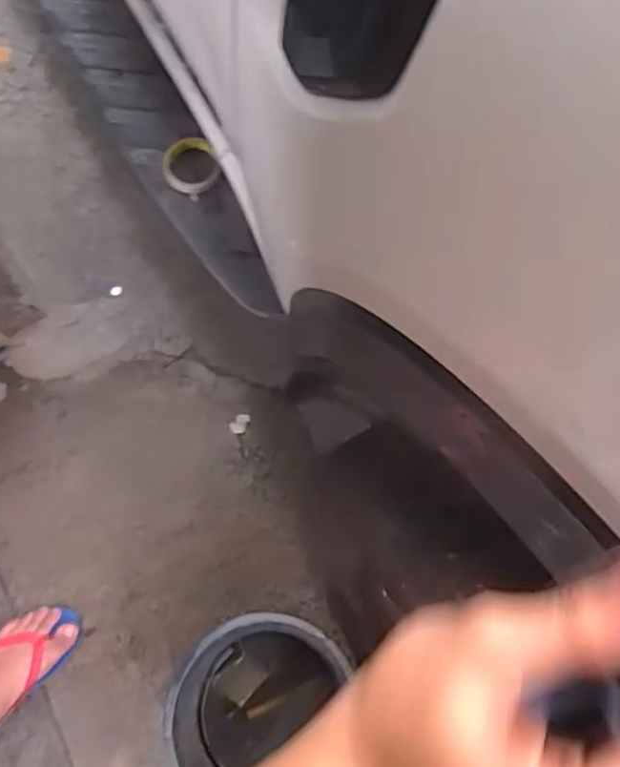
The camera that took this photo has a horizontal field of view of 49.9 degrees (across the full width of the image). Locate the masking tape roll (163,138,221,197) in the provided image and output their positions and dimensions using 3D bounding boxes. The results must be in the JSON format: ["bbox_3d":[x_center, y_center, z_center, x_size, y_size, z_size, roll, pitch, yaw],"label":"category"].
[{"bbox_3d":[-0.183,-0.333,1.031,0.087,0.023,0.087,0,83,-2],"label":"masking tape roll"}]

